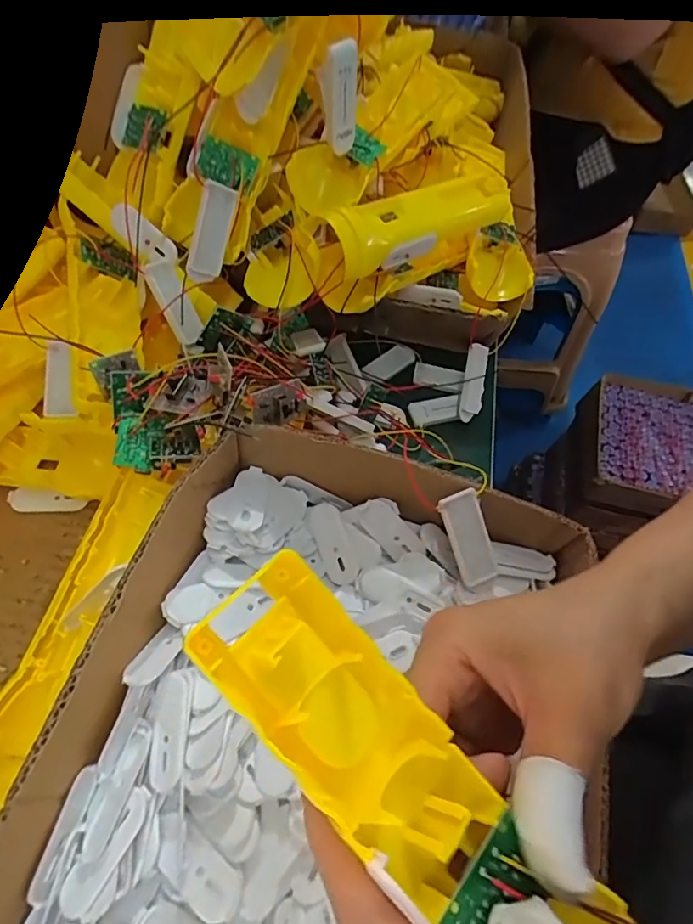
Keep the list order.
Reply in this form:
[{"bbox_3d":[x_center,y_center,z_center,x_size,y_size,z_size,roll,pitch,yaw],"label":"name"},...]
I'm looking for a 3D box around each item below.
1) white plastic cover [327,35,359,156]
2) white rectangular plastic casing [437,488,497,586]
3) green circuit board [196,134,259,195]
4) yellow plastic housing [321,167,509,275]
[{"bbox_3d":[-0.002,-0.222,0.318,0.018,0.061,0.008,2,59,-3],"label":"white plastic cover"},{"bbox_3d":[0.067,0.041,0.284,0.021,0.005,0.051,-22,100,-17],"label":"white rectangular plastic casing"},{"bbox_3d":[-0.075,-0.186,0.324,0.035,0.004,0.025,22,92,-4],"label":"green circuit board"},{"bbox_3d":[0.059,-0.179,0.372,0.042,0.033,0.180,40,52,18],"label":"yellow plastic housing"}]

